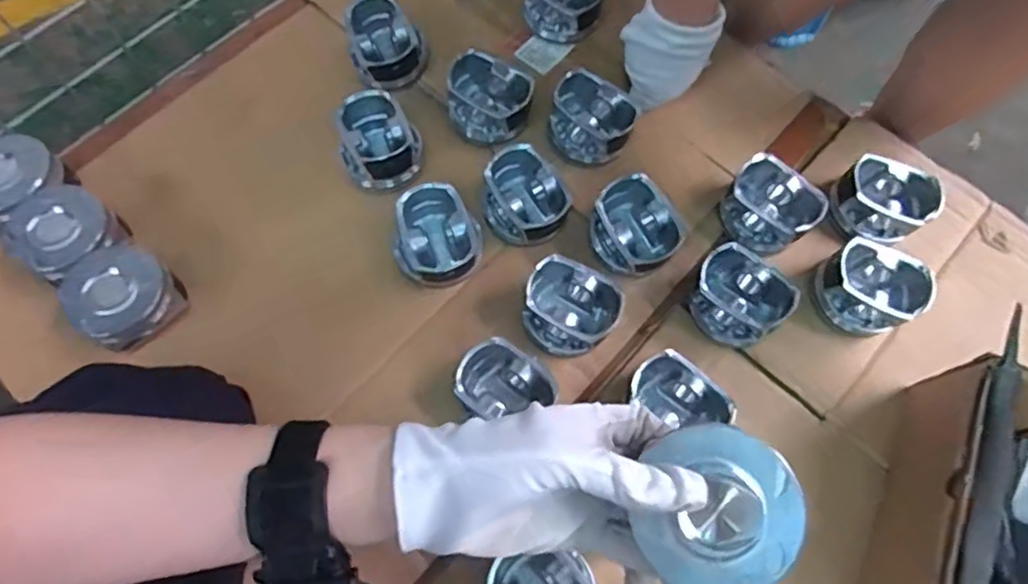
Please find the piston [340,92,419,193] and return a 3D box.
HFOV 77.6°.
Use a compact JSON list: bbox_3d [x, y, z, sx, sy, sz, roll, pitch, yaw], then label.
[{"bbox_3d":[-0.120,-0.134,0.564,0.070,0.043,0.077,1,68,-1],"label":"piston"}]

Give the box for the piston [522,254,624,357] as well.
[{"bbox_3d":[0.047,0.015,0.519,0.073,0.050,0.065,16,68,5],"label":"piston"}]

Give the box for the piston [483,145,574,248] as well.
[{"bbox_3d":[0.009,-0.080,0.548,0.064,0.051,0.074,-38,74,-15],"label":"piston"}]

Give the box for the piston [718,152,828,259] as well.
[{"bbox_3d":[0.220,-0.072,0.552,0.076,0.047,0.066,39,72,13],"label":"piston"}]

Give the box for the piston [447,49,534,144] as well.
[{"bbox_3d":[-0.022,-0.176,0.590,0.074,0.053,0.064,6,68,1],"label":"piston"}]

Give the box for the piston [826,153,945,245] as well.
[{"bbox_3d":[0.324,-0.082,0.564,0.080,0.050,0.071,12,68,3],"label":"piston"}]

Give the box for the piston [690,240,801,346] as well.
[{"bbox_3d":[0.182,0.004,0.518,0.073,0.049,0.061,43,73,14],"label":"piston"}]

